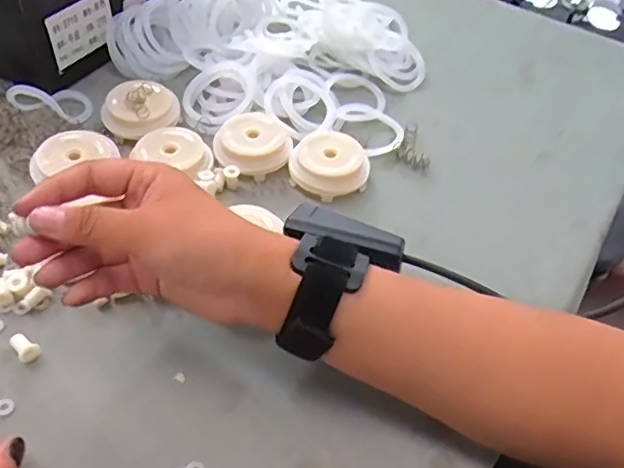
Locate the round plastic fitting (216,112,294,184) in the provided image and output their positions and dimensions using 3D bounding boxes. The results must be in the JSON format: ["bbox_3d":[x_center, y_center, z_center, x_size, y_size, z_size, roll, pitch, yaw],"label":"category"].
[{"bbox_3d":[-0.043,-0.066,0.423,0.056,0.017,0.048,-32,58,-29],"label":"round plastic fitting"}]

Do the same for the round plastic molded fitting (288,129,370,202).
[{"bbox_3d":[0.012,-0.050,0.407,0.055,0.023,0.044,12,48,5],"label":"round plastic molded fitting"}]

